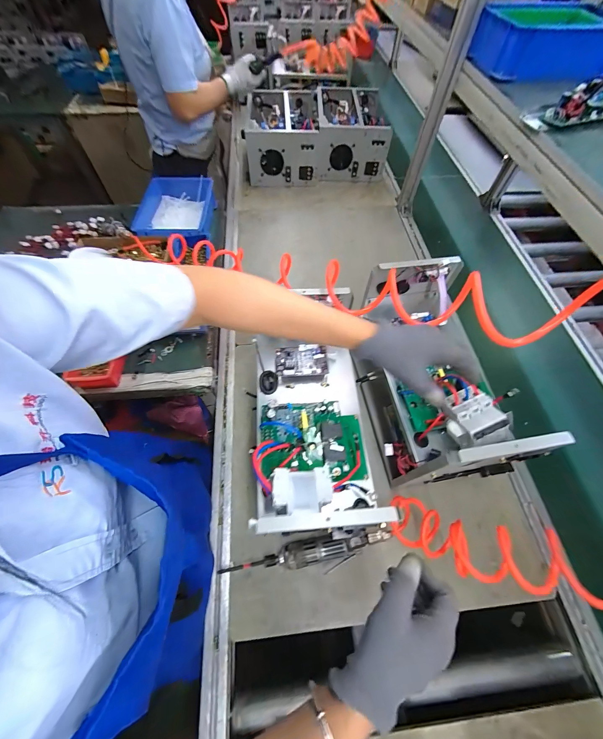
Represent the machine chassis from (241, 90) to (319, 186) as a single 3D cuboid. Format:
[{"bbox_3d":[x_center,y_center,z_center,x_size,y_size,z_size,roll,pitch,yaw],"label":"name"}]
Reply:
[{"bbox_3d":[-0.074,-0.945,1.162,0.271,0.177,0.396,-1,61,-2],"label":"machine chassis"}]

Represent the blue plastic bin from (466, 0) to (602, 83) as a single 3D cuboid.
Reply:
[{"bbox_3d":[0.576,-0.774,0.676,0.283,0.087,0.185,-6,62,-5],"label":"blue plastic bin"}]

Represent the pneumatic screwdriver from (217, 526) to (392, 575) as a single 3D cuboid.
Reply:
[{"bbox_3d":[0.017,0.338,0.535,0.310,0.041,0.044,-10,62,-7],"label":"pneumatic screwdriver"}]

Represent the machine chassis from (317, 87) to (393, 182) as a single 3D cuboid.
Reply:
[{"bbox_3d":[0.196,-0.964,1.176,0.265,0.187,0.377,1,61,-1],"label":"machine chassis"}]

